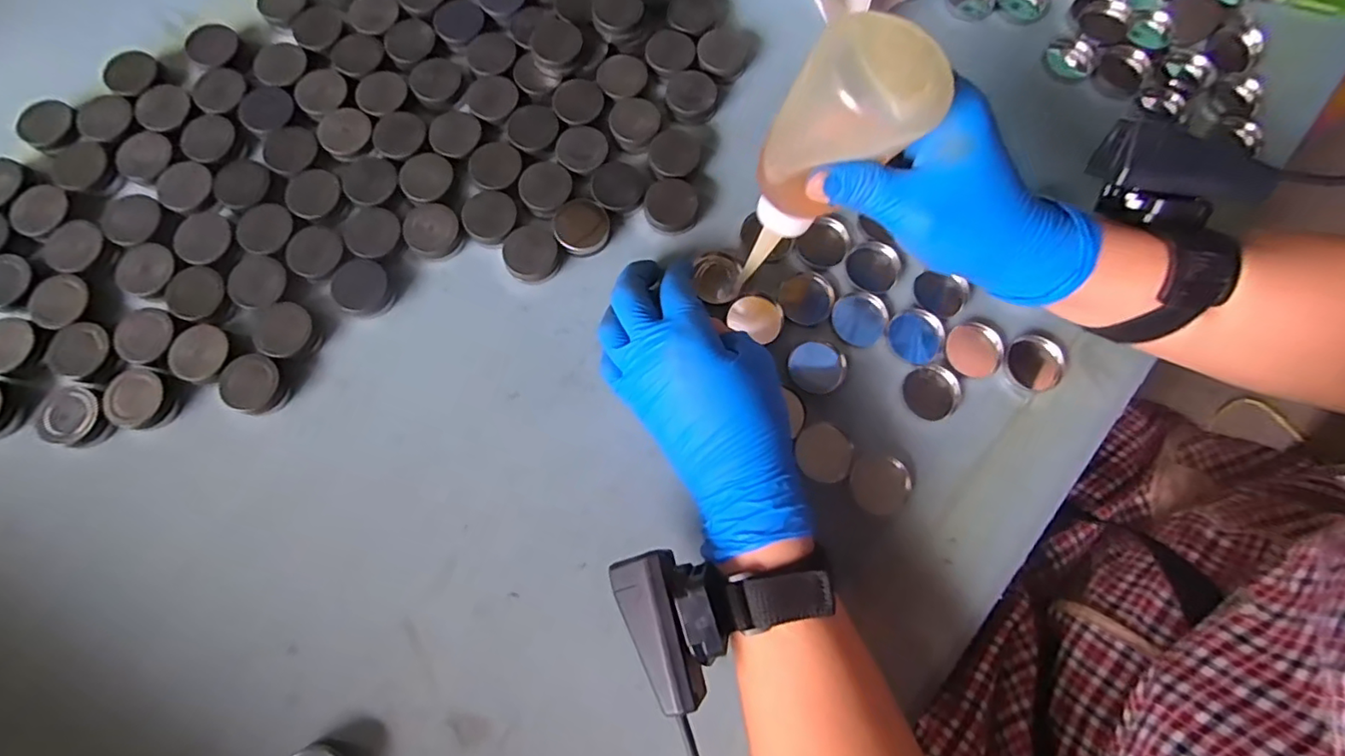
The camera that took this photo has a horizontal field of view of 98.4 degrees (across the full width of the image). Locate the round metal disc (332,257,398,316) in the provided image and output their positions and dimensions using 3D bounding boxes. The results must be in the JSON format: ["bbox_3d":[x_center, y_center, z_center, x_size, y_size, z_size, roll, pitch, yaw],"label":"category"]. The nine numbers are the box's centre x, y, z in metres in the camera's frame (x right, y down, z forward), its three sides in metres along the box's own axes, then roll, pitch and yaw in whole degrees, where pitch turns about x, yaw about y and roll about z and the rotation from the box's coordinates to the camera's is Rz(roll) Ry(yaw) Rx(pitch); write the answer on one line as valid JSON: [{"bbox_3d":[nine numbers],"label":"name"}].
[{"bbox_3d":[-0.185,-0.053,0.346,0.034,0.013,0.031,0,76,-1],"label":"round metal disc"}]

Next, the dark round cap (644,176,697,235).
[{"bbox_3d":[-0.001,-0.107,0.365,0.032,0.013,0.037,-12,76,-4],"label":"dark round cap"}]

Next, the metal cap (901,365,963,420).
[{"bbox_3d":[0.153,0.008,0.344,0.033,0.005,0.031,0,76,-1],"label":"metal cap"}]

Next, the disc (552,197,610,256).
[{"bbox_3d":[-0.056,-0.093,0.357,0.034,0.005,0.033,0,85,-3],"label":"disc"}]

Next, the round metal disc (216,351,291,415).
[{"bbox_3d":[-0.233,0.004,0.325,0.032,0.013,0.031,0,76,-1],"label":"round metal disc"}]

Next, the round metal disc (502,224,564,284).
[{"bbox_3d":[-0.086,-0.076,0.354,0.033,0.010,0.032,0,76,-1],"label":"round metal disc"}]

